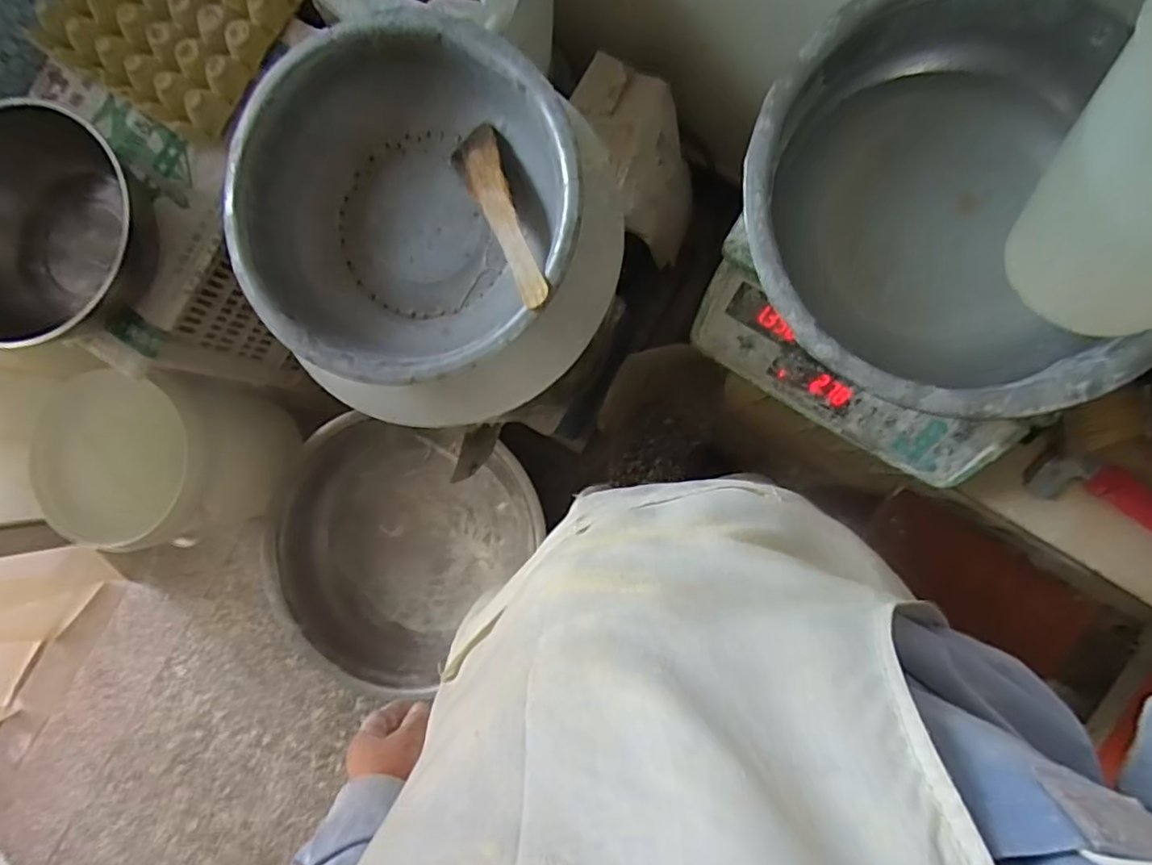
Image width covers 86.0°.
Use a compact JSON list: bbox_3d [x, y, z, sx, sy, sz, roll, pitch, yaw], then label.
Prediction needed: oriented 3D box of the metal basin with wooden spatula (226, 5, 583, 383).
[{"bbox_3d":[-0.142,-0.192,0.550,0.292,0.093,0.283,0,88,8],"label":"metal basin with wooden spatula"}]

